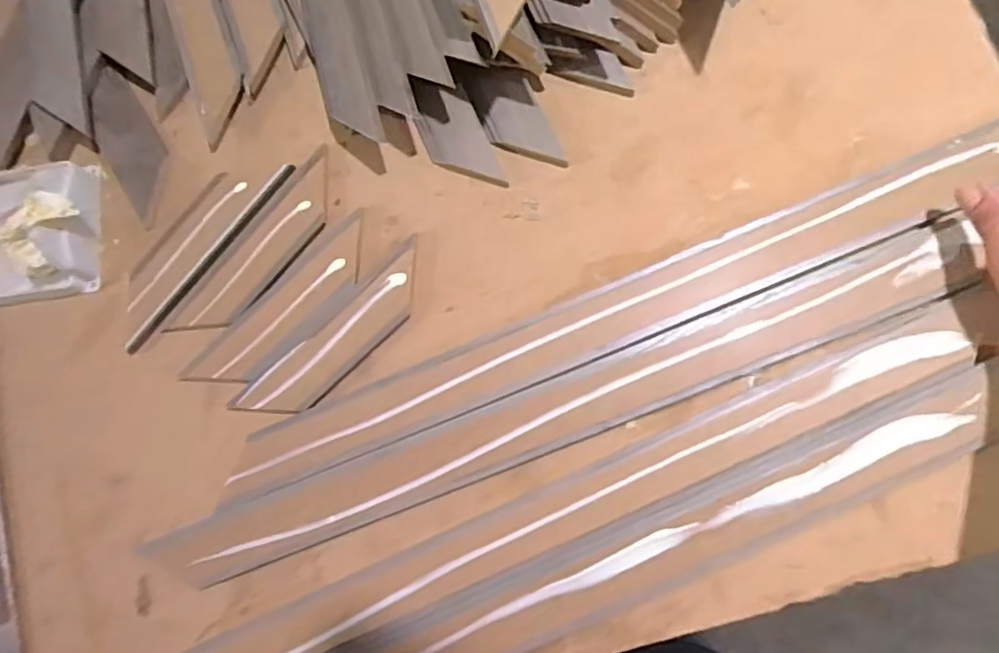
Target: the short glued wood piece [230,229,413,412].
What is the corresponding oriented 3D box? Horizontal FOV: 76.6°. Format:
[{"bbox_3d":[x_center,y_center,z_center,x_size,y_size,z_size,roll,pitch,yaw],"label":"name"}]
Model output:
[{"bbox_3d":[-0.118,0.011,0.469,0.170,0.010,0.045,-43,79,-1],"label":"short glued wood piece"}]

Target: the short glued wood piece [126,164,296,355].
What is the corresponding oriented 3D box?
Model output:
[{"bbox_3d":[-0.247,-0.067,0.516,0.054,0.013,0.186,37,87,11],"label":"short glued wood piece"}]

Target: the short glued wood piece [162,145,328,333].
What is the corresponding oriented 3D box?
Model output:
[{"bbox_3d":[-0.185,-0.058,0.495,0.046,0.011,0.175,39,88,11],"label":"short glued wood piece"}]

